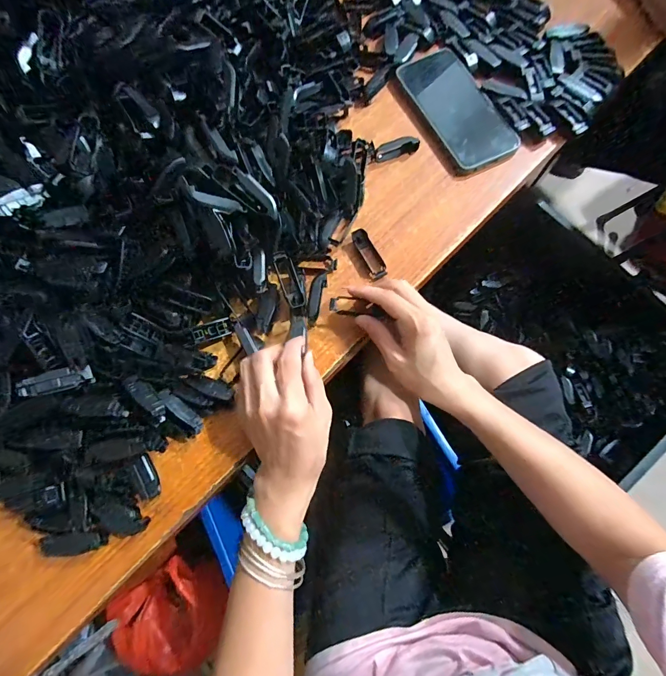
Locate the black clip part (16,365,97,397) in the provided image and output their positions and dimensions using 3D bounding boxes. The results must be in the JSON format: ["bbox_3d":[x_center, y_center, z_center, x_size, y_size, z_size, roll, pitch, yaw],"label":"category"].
[{"bbox_3d":[-0.225,0.035,0.294,0.051,0.008,0.016,-12,77,-23],"label":"black clip part"}]

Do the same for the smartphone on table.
[{"bbox_3d":[0.145,-0.270,0.419,0.077,0.014,0.167,-23,75,-6],"label":"smartphone on table"}]

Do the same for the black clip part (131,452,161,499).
[{"bbox_3d":[-0.160,0.119,0.313,0.011,0.019,0.038,-21,75,-5],"label":"black clip part"}]

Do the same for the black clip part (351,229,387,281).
[{"bbox_3d":[0.038,-0.088,0.378,0.019,0.007,0.057,-24,75,-6],"label":"black clip part"}]

